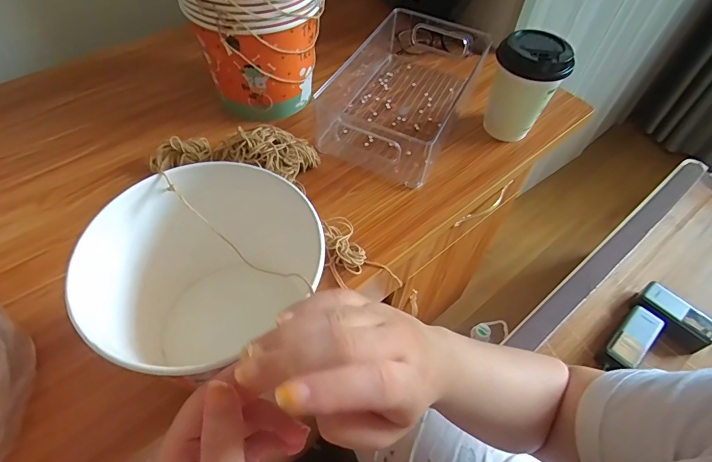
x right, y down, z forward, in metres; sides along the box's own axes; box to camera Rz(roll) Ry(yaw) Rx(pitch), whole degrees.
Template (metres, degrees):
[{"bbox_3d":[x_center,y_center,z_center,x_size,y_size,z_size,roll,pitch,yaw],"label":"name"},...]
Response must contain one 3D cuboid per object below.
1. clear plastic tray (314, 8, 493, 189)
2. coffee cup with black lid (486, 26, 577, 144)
[{"bbox_3d":[0.062,-0.195,0.565,0.170,0.066,0.265,22,56,12],"label":"clear plastic tray"},{"bbox_3d":[0.206,-0.176,0.515,0.080,0.111,0.078,2,54,-3],"label":"coffee cup with black lid"}]

